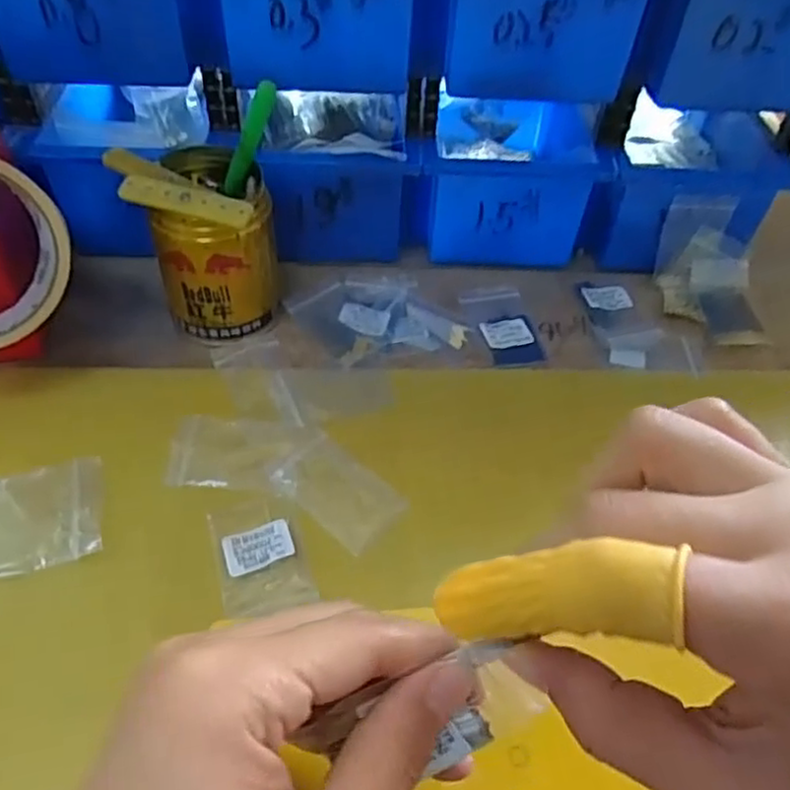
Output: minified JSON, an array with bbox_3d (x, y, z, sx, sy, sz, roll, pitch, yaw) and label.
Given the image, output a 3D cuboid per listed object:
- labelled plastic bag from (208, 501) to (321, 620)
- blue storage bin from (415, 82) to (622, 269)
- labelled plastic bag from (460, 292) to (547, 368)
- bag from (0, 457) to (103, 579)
[{"bbox_3d":[-0.059,0.071,0.311,0.038,0.005,0.055,-12,52,-14],"label":"labelled plastic bag"},{"bbox_3d":[0.073,-0.166,0.483,0.107,0.076,0.156,2,50,-3],"label":"blue storage bin"},{"bbox_3d":[0.066,-0.042,0.427,0.038,0.004,0.058,-8,51,-10],"label":"labelled plastic bag"},{"bbox_3d":[-0.175,0.058,0.317,0.081,0.004,0.055,-11,49,-9],"label":"bag"}]

